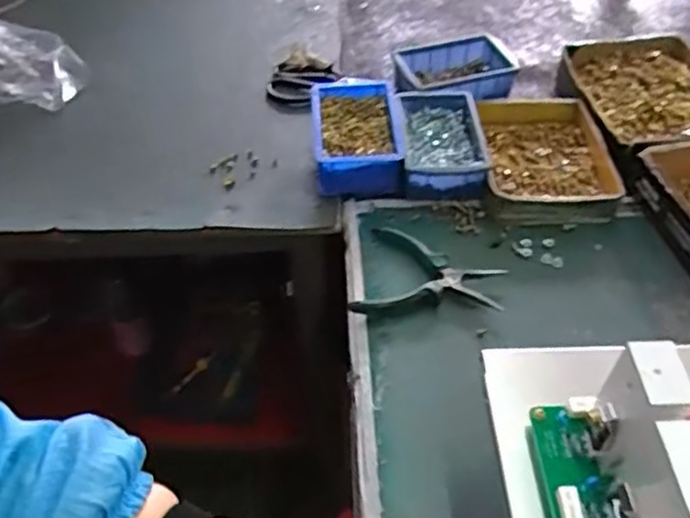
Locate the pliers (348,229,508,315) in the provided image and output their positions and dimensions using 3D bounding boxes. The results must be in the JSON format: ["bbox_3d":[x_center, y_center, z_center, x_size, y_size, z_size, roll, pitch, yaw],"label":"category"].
[{"bbox_3d":[0.084,0.025,0.665,0.137,0.019,0.102,14,49,13],"label":"pliers"}]

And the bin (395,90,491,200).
[{"bbox_3d":[0.115,-0.136,0.792,0.101,0.046,0.152,-2,48,0],"label":"bin"}]

